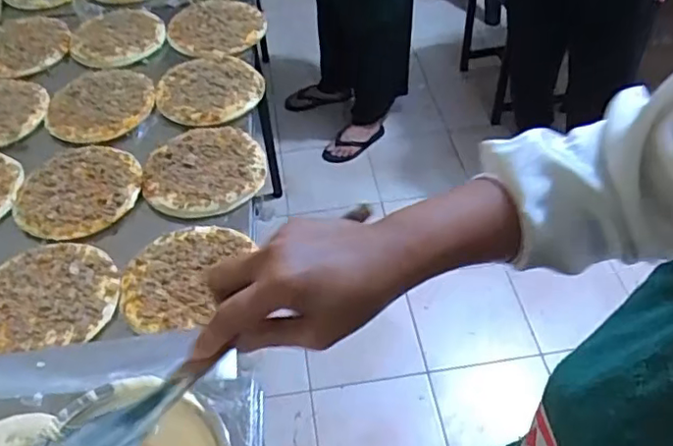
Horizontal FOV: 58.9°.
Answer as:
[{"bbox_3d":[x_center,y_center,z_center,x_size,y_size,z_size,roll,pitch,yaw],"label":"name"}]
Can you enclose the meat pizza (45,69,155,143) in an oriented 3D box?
[{"bbox_3d":[-0.469,-0.239,1.161,0.211,0.021,0.192,8,51,9],"label":"meat pizza"}]

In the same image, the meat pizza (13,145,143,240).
[{"bbox_3d":[-0.436,-0.062,1.001,0.201,0.018,0.202,-1,50,1],"label":"meat pizza"}]

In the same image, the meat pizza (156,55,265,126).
[{"bbox_3d":[-0.248,-0.264,1.171,0.199,0.028,0.212,-1,50,1],"label":"meat pizza"}]

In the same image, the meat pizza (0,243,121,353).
[{"bbox_3d":[-0.423,0.099,0.861,0.207,0.011,0.184,-7,50,-3],"label":"meat pizza"}]

